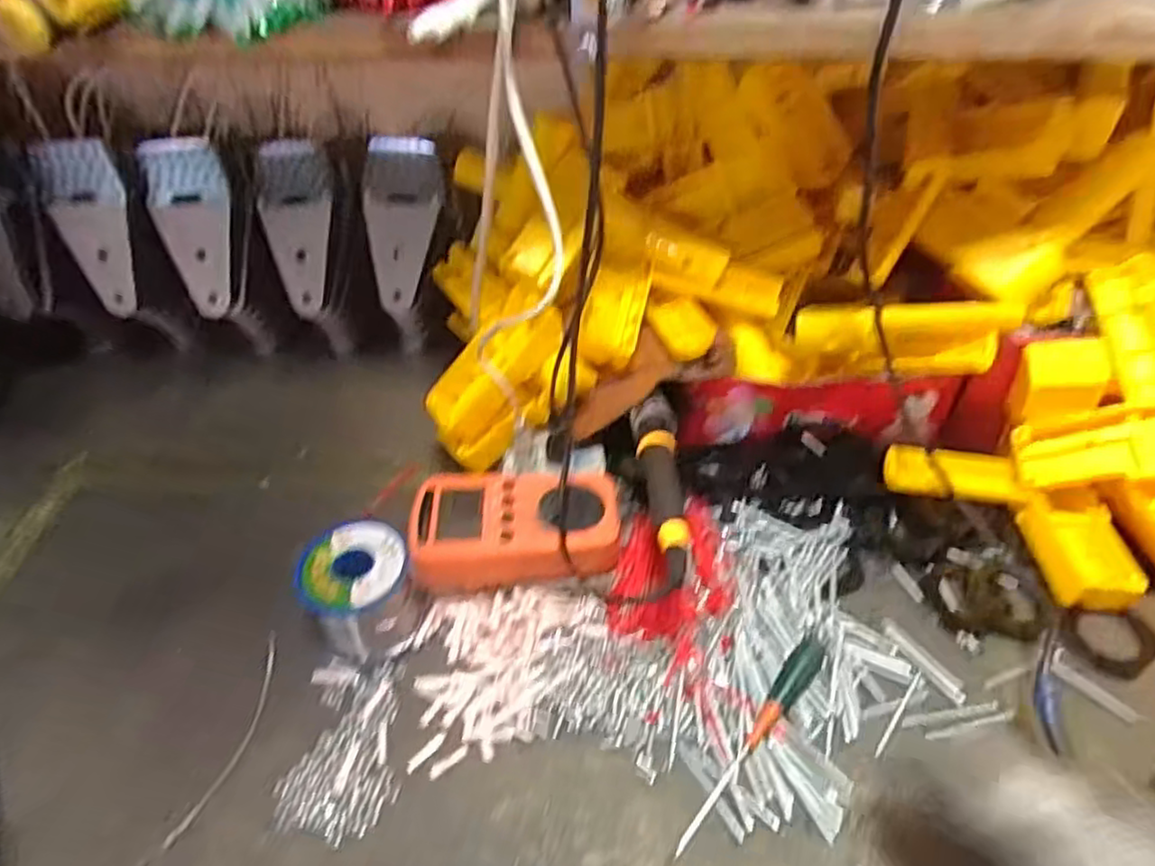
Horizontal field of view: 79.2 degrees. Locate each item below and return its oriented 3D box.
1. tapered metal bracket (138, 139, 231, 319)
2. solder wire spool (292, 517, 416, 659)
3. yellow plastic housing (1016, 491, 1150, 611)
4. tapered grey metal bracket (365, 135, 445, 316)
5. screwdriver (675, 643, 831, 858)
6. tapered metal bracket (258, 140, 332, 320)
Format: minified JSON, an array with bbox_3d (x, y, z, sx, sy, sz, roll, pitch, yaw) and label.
[{"bbox_3d":[-0.318,-0.169,0.584,0.061,0.139,0.019,-2,21,-1],"label":"tapered metal bracket"},{"bbox_3d":[-0.136,0.097,0.438,0.063,0.063,0.064,-1,44,1],"label":"solder wire spool"},{"bbox_3d":[0.337,0.081,0.468,0.051,0.027,0.075,3,45,4],"label":"yellow plastic housing"},{"bbox_3d":[-0.153,-0.177,0.601,0.060,0.141,0.027,11,16,12],"label":"tapered grey metal bracket"},{"bbox_3d":[0.099,0.171,0.392,0.018,0.019,0.140,32,60,28],"label":"screwdriver"},{"bbox_3d":[-0.241,-0.174,0.602,0.059,0.142,0.018,-1,14,0],"label":"tapered metal bracket"}]

